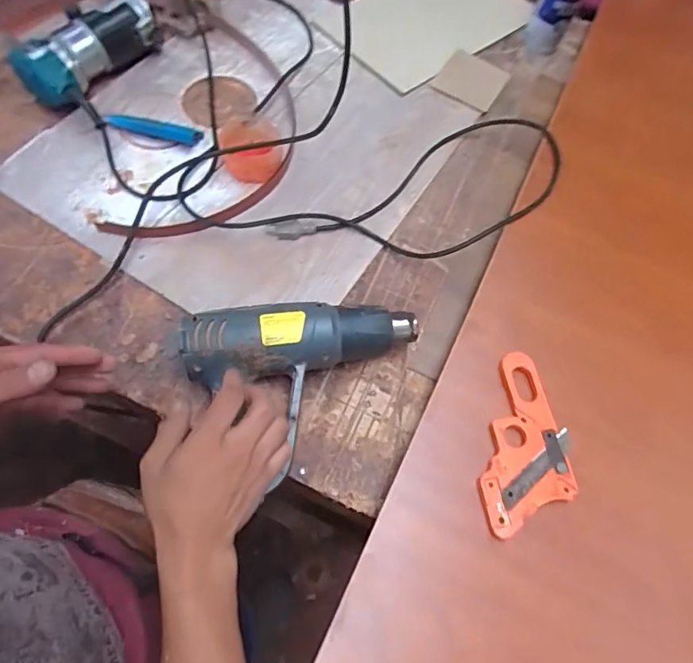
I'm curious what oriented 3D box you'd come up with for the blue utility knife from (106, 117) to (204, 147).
[{"bbox_3d":[-0.267,-0.284,0.701,0.132,0.017,0.022,15,64,1],"label":"blue utility knife"}]

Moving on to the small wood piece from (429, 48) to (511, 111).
[{"bbox_3d":[0.200,-0.401,0.801,0.097,0.007,0.105,33,66,10],"label":"small wood piece"}]

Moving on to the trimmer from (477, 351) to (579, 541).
[{"bbox_3d":[0.184,0.110,0.501,0.086,0.009,0.184,14,64,1],"label":"trimmer"}]

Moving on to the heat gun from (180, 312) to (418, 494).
[{"bbox_3d":[-0.040,0.055,0.534,0.248,0.082,0.171,-6,64,-14],"label":"heat gun"}]

